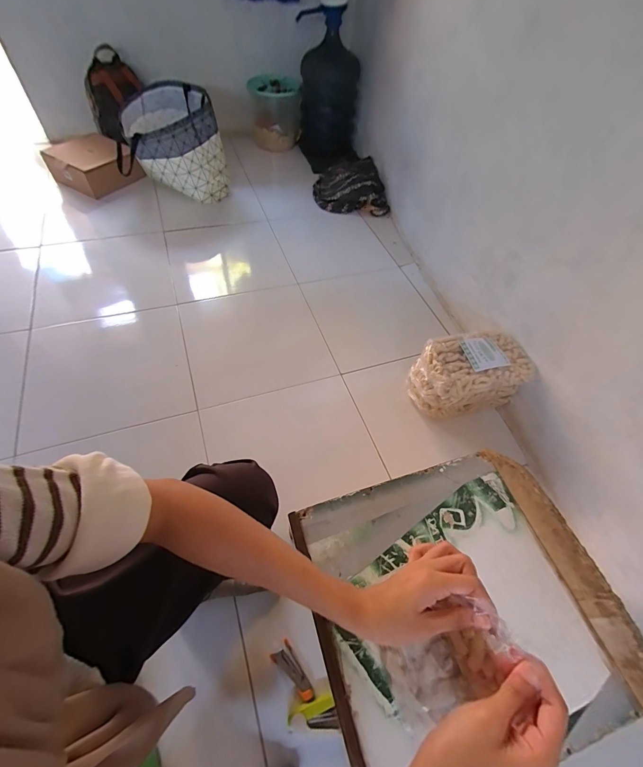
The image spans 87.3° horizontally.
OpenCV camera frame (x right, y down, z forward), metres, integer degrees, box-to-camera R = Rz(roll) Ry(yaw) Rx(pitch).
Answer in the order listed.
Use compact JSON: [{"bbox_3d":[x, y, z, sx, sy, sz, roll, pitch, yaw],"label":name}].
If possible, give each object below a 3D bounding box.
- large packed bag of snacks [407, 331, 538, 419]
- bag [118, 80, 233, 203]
[{"bbox_3d":[0.375,-0.020,0.880,0.257,0.165,0.152,-13,58,-14],"label":"large packed bag of snacks"},{"bbox_3d":[-0.623,-0.978,1.378,0.399,0.290,0.393,-15,59,-15],"label":"bag"}]

